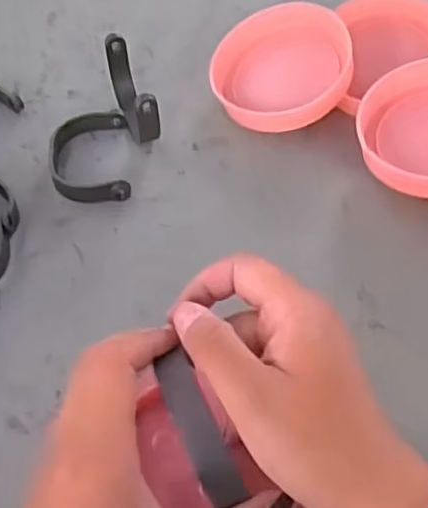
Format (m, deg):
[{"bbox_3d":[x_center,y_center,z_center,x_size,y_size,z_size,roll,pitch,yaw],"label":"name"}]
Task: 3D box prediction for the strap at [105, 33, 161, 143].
[{"bbox_3d":[-0.055,-0.105,0.445,0.015,0.048,0.080,-19,54,-11],"label":"strap"}]

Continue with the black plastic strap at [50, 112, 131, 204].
[{"bbox_3d":[-0.082,-0.066,0.440,0.051,0.014,0.075,-6,52,-1],"label":"black plastic strap"}]

